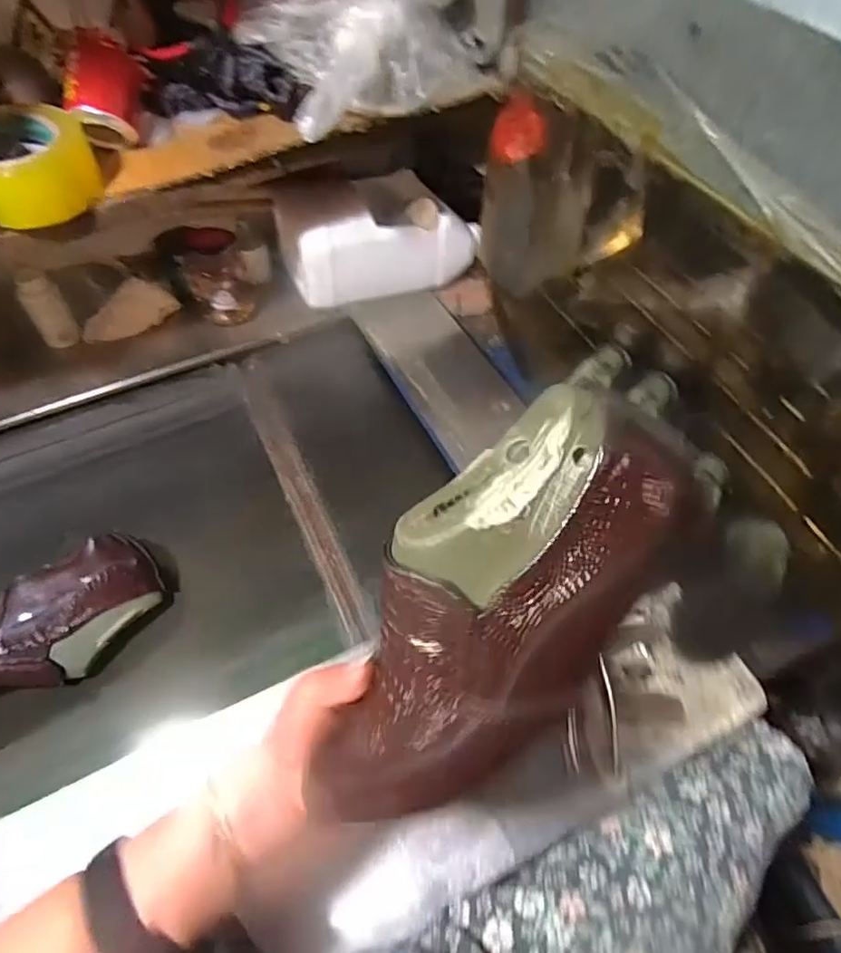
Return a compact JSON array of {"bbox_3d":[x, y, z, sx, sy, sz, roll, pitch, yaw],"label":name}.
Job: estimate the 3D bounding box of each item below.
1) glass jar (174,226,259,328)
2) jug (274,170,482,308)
[{"bbox_3d":[-0.285,-0.283,0.809,0.083,0.130,0.082,1,58,-2],"label":"glass jar"},{"bbox_3d":[-0.068,-0.371,0.872,0.272,0.126,0.176,-16,60,-12],"label":"jug"}]

